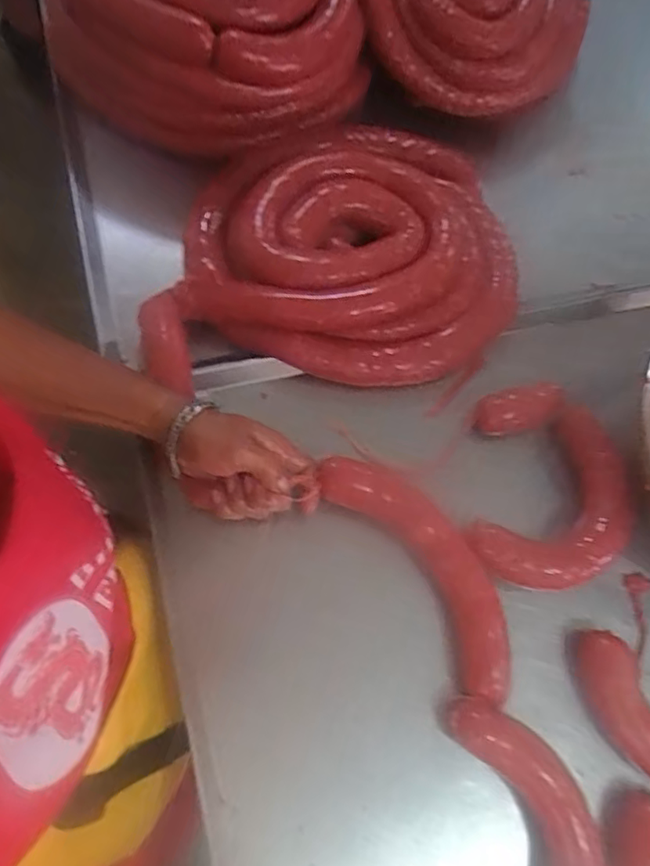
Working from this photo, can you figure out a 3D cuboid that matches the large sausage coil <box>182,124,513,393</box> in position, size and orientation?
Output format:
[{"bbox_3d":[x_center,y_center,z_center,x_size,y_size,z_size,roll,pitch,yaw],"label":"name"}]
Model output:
[{"bbox_3d":[0.040,-0.193,0.606,0.311,0.070,0.288,2,71,-5],"label":"large sausage coil"}]

